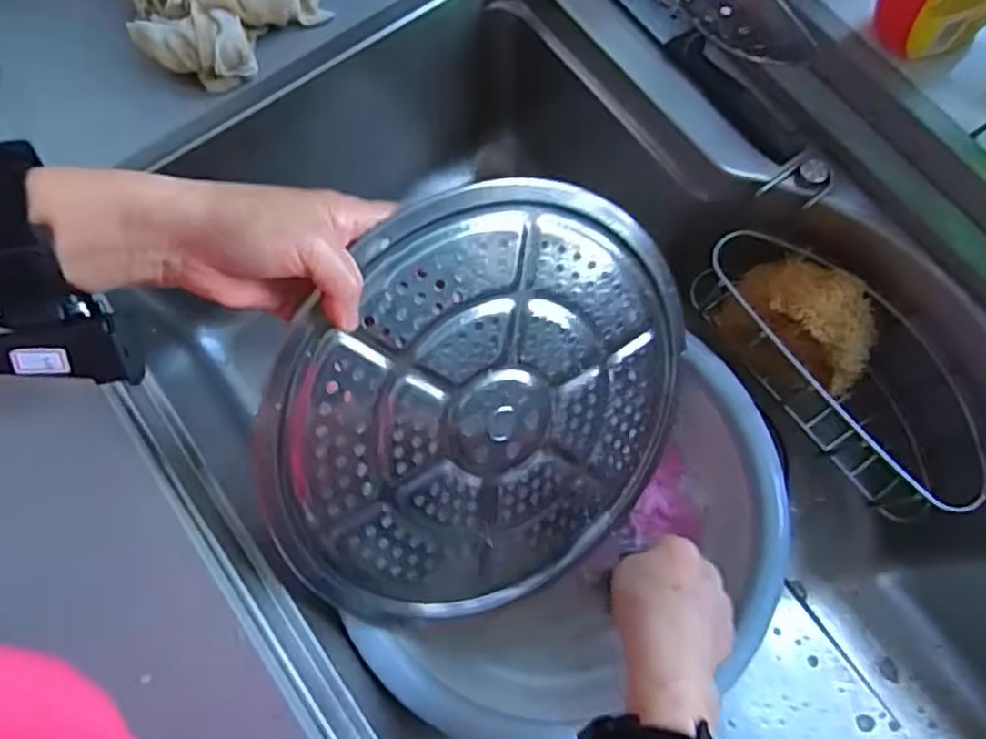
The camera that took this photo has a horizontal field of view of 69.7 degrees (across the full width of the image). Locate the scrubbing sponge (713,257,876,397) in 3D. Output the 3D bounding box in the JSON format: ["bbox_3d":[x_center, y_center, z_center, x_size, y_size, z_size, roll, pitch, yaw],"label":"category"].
[{"bbox_3d":[0.216,-0.032,0.499,0.100,0.084,0.050,34,76,11],"label":"scrubbing sponge"}]

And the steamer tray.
[{"bbox_3d":[0.000,0.028,0.445,0.281,0.272,0.011,-21,29,-21],"label":"steamer tray"}]

